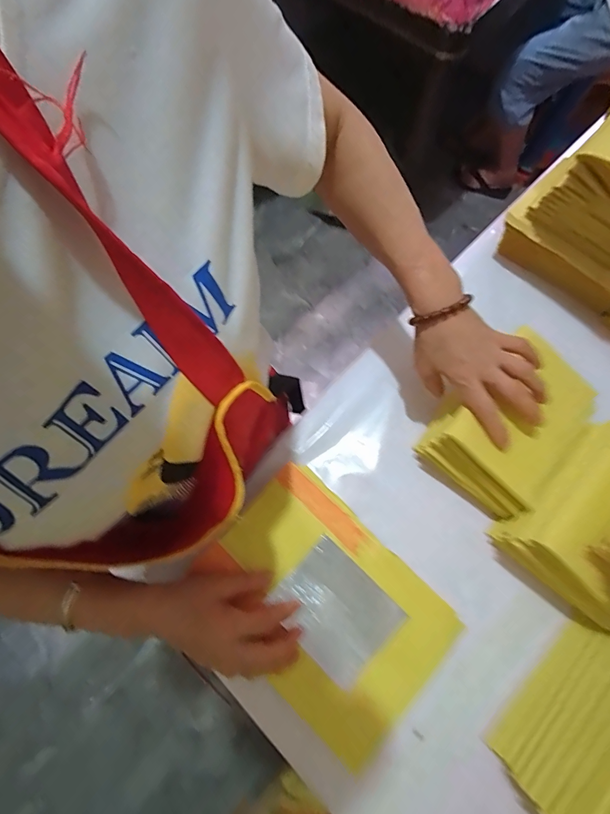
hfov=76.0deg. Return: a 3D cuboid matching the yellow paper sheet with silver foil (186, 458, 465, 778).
[{"bbox_3d":[0.015,0.181,0.370,0.222,0.009,0.155,43,81,14],"label":"yellow paper sheet with silver foil"}]

